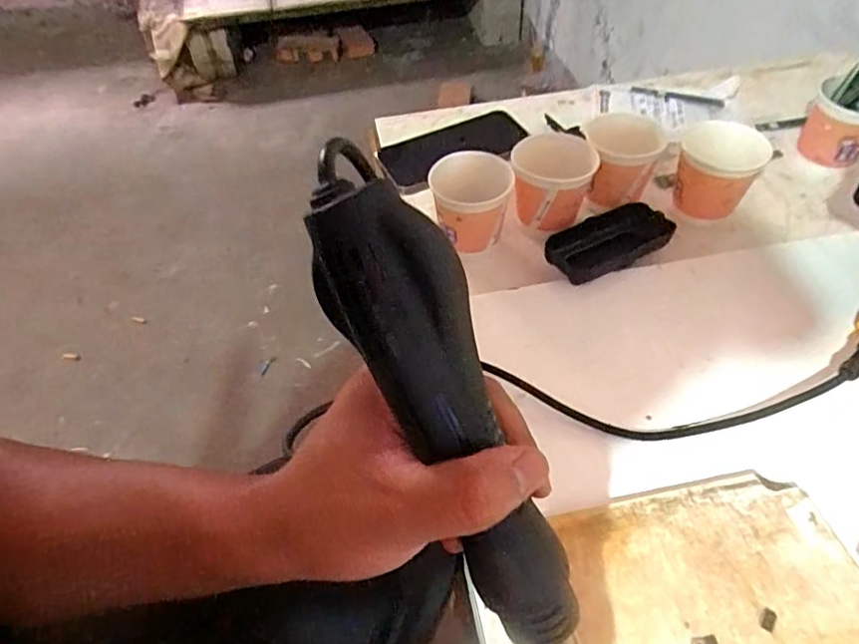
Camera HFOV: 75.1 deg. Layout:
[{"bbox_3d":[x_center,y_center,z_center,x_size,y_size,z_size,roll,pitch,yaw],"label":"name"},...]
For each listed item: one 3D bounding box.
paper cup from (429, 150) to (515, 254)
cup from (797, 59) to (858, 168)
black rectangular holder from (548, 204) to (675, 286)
[{"bbox_3d":[0.035,-0.099,0.477,0.065,0.068,0.063,-1,51,1],"label":"paper cup"},{"bbox_3d":[0.402,-0.199,0.518,0.075,0.118,0.077,-1,51,1],"label":"cup"},{"bbox_3d":[0.155,-0.068,0.478,0.109,0.022,0.053,-24,54,-18],"label":"black rectangular holder"}]

